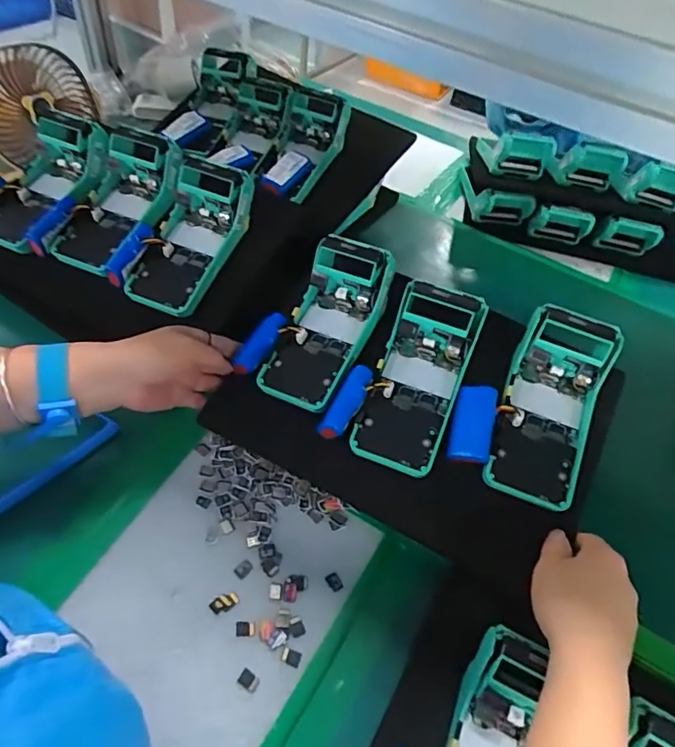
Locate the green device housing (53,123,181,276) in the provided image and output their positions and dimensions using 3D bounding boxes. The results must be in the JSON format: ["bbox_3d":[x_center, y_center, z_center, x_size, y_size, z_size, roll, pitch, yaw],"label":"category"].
[{"bbox_3d":[-0.237,-0.188,0.556,0.104,0.078,0.154,13,52,5],"label":"green device housing"}]

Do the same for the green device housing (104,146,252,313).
[{"bbox_3d":[-0.162,-0.149,0.539,0.085,0.085,0.151,23,54,13],"label":"green device housing"}]

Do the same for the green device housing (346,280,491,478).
[{"bbox_3d":[0.075,0.005,0.471,0.075,0.049,0.171,19,78,11],"label":"green device housing"}]

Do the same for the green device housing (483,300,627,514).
[{"bbox_3d":[0.186,0.031,0.457,0.082,0.049,0.169,20,77,11],"label":"green device housing"}]

